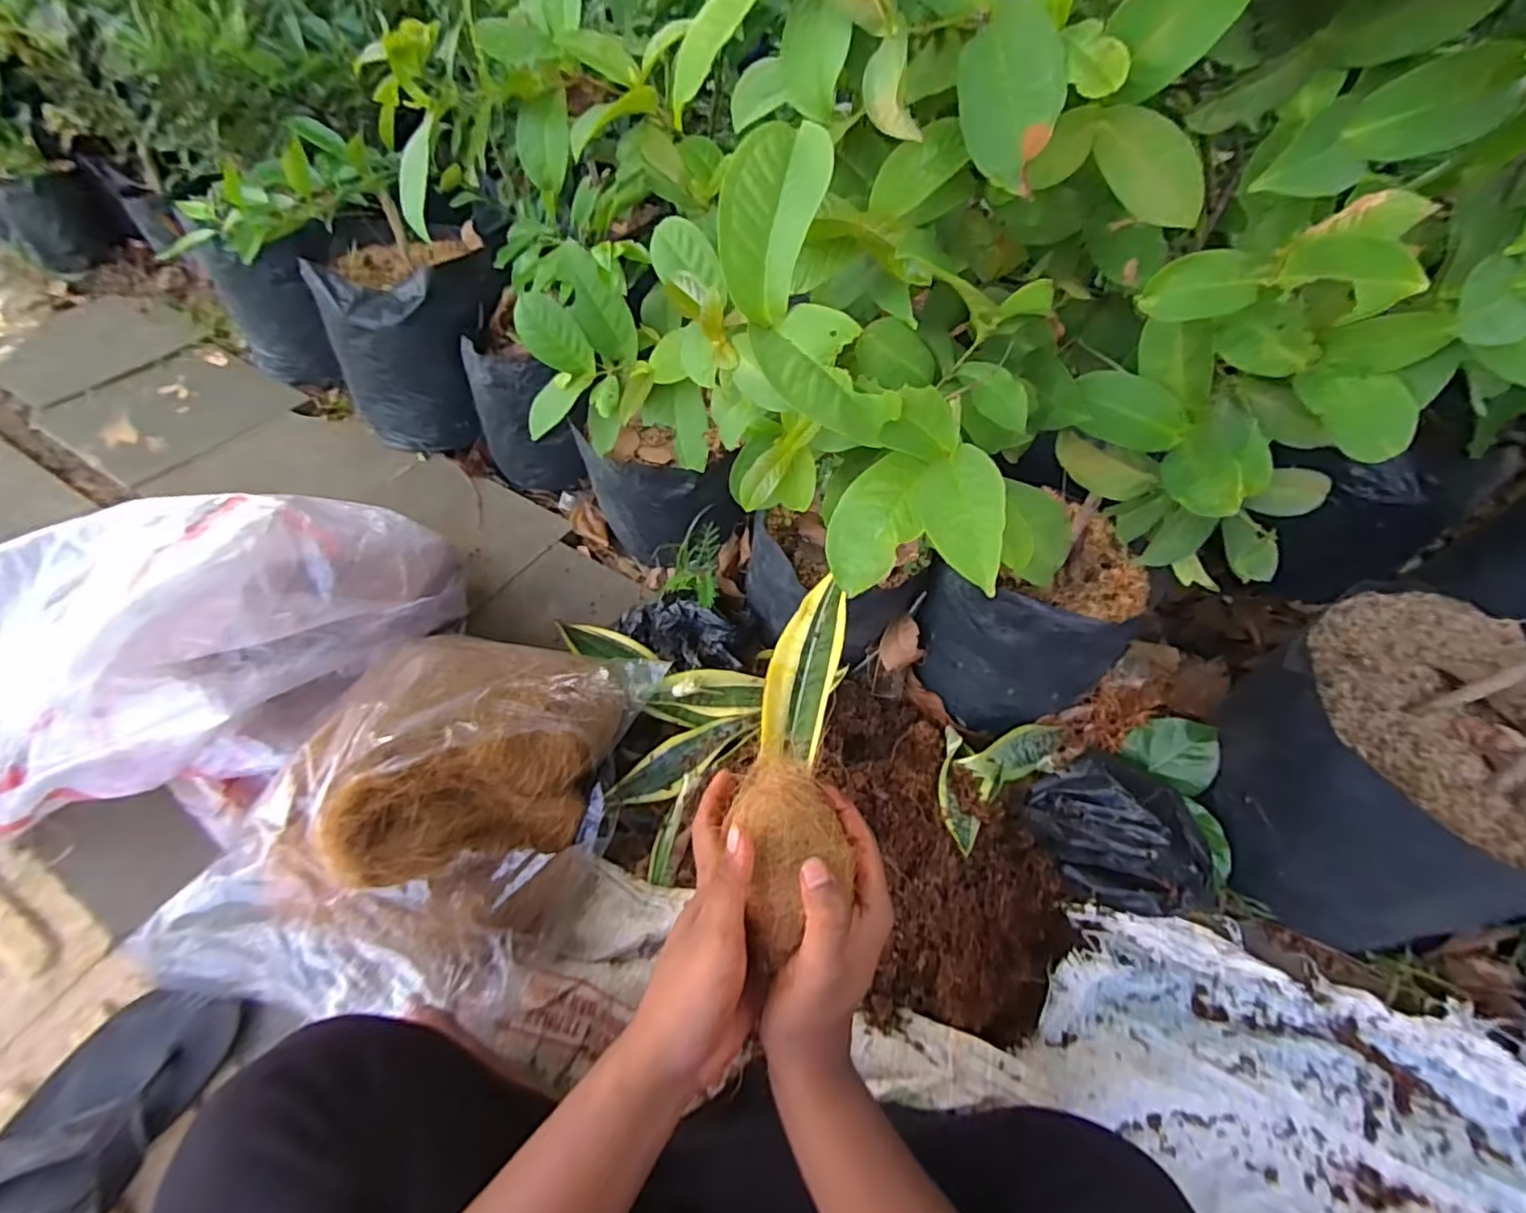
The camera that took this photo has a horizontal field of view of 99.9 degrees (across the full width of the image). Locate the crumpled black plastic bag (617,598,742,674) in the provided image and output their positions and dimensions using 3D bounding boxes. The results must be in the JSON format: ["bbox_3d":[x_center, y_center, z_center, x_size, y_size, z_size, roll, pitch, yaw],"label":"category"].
[{"bbox_3d":[-0.108,0.034,0.783,0.172,0.065,0.076,28,60,17],"label":"crumpled black plastic bag"}]

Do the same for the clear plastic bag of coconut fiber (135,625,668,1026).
[{"bbox_3d":[-0.297,0.172,0.594,0.271,0.175,0.362,12,56,7],"label":"clear plastic bag of coconut fiber"}]

